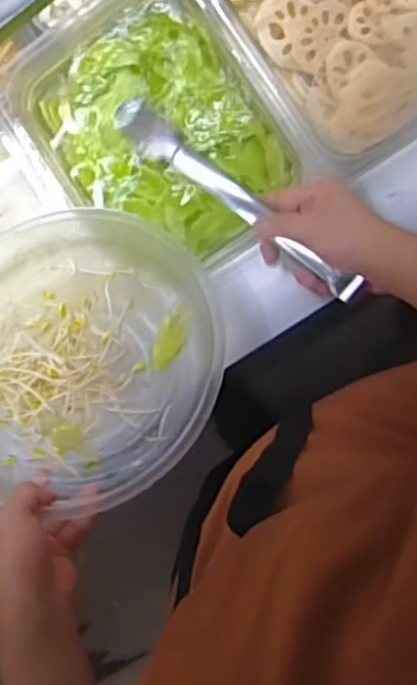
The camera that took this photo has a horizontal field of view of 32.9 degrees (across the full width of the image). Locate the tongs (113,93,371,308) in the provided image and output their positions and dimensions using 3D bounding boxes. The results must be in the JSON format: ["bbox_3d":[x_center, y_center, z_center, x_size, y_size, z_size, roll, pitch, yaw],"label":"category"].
[{"bbox_3d":[0.017,-0.137,0.649,0.297,0.039,0.035,43,100,21],"label":"tongs"}]

